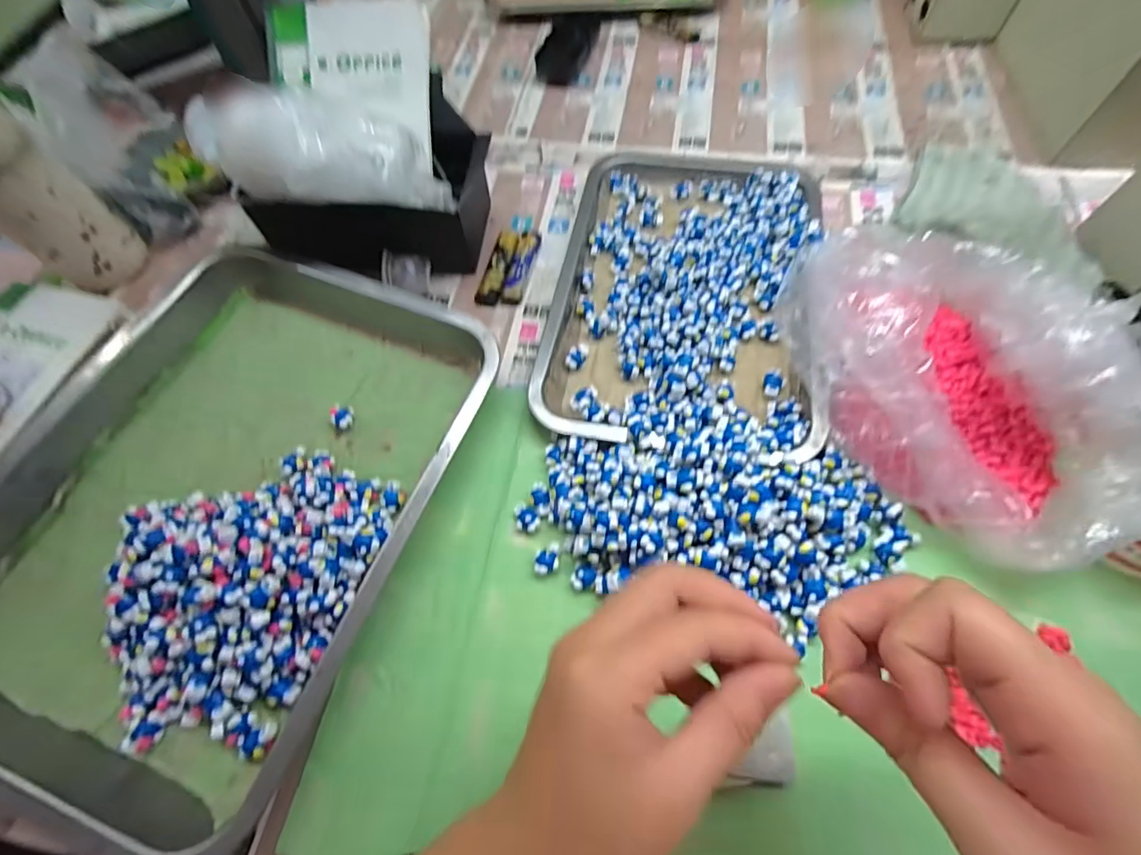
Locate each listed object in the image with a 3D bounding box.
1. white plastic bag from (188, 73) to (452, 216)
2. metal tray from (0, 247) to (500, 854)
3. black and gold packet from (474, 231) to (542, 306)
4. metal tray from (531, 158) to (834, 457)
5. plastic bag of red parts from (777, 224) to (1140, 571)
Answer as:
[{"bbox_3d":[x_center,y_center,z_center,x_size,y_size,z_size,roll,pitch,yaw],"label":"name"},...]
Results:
[{"bbox_3d":[-0.177,-0.203,0.375,0.171,0.071,0.077,4,61,-18],"label":"white plastic bag"},{"bbox_3d":[-0.245,0.048,0.328,0.287,0.051,0.374,17,65,12],"label":"metal tray"},{"bbox_3d":[-0.054,-0.146,0.442,0.039,0.014,0.082,11,64,9],"label":"black and gold packet"},{"bbox_3d":[0.097,-0.129,0.411,0.207,0.032,0.330,10,64,9],"label":"metal tray"},{"bbox_3d":[0.248,-0.045,0.321,0.165,0.086,0.260,-7,62,0],"label":"plastic bag of red parts"}]

